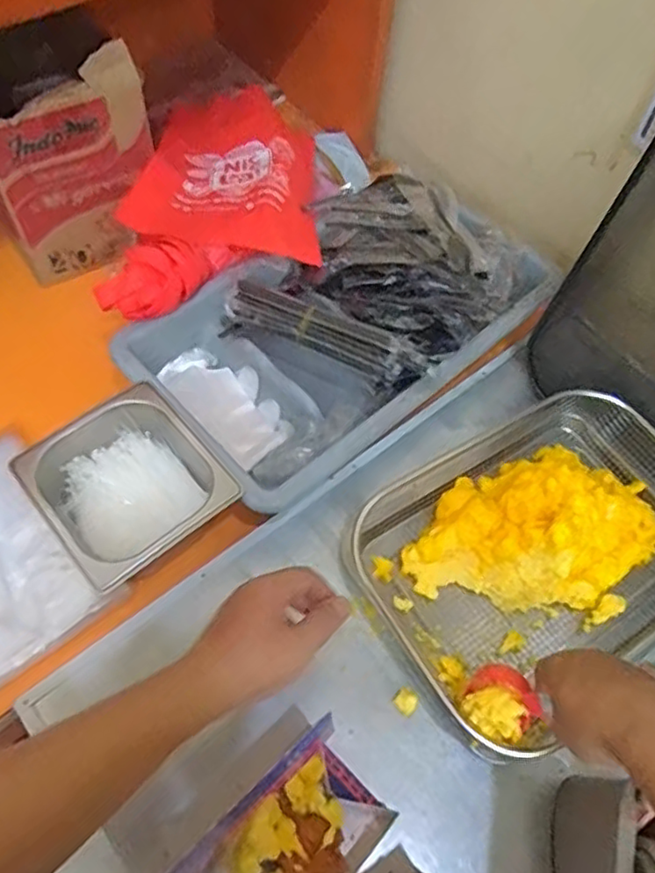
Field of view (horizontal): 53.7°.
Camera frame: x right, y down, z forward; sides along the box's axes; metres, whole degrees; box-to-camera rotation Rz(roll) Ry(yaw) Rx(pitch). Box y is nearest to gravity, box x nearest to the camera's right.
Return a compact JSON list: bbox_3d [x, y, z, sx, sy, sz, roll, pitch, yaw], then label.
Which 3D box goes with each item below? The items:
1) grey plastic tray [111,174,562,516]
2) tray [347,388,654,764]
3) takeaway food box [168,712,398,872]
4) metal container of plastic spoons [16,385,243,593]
[{"bbox_3d":[0.021,-0.131,0.774,0.459,0.098,0.274,-36,68,-23],"label":"grey plastic tray"},{"bbox_3d":[0.230,0.114,0.646,0.361,0.080,0.273,-27,64,-19],"label":"tray"},{"bbox_3d":[-0.035,0.317,0.475,0.108,0.151,0.176,41,64,19],"label":"takeaway food box"},{"bbox_3d":[-0.198,0.055,0.659,0.163,0.071,0.173,-37,68,-23],"label":"metal container of plastic spoons"}]

